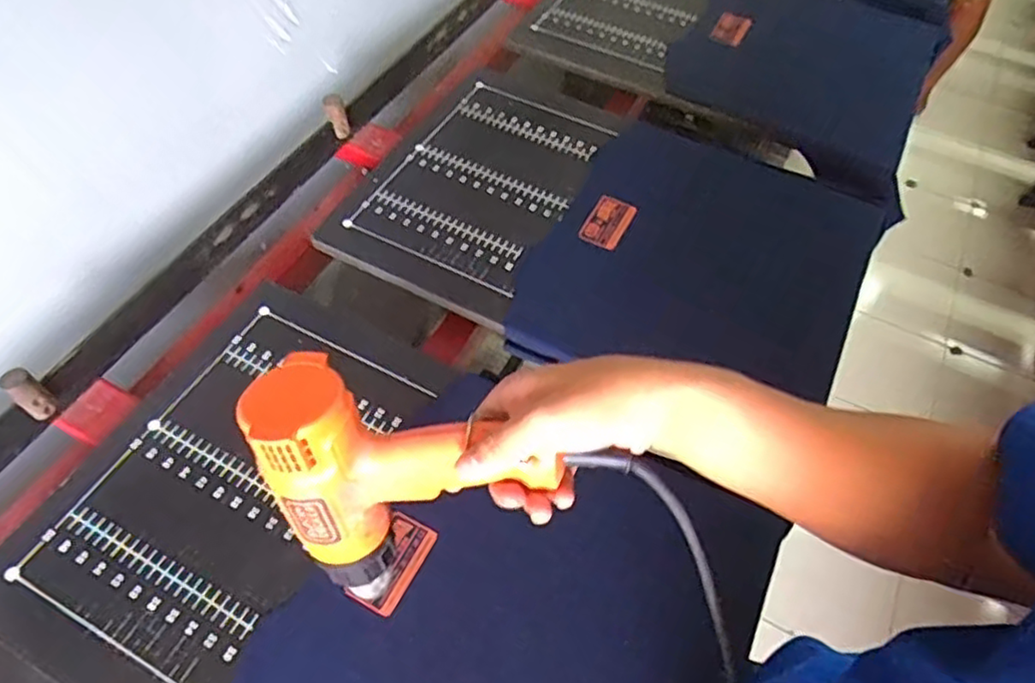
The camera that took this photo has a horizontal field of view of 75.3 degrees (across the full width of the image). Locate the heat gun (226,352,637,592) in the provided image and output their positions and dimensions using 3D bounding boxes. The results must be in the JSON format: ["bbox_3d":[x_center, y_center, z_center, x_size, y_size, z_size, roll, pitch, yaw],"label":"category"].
[{"bbox_3d":[-0.062,0.109,0.430,0.210,0.169,0.082,18,56,8],"label":"heat gun"}]

